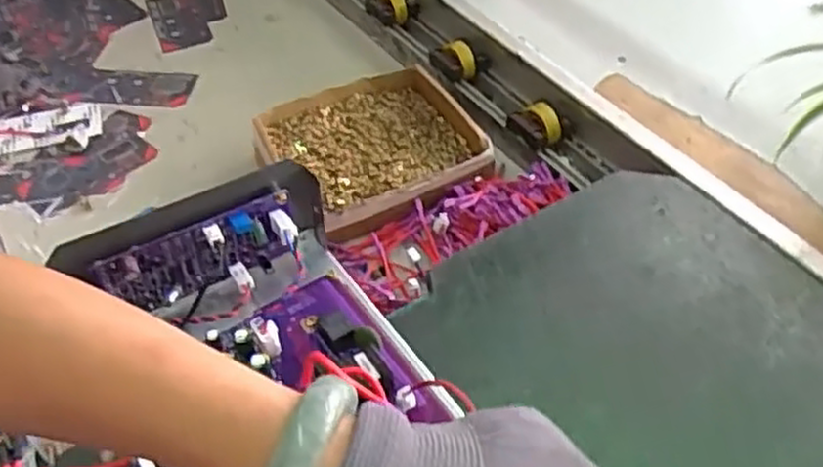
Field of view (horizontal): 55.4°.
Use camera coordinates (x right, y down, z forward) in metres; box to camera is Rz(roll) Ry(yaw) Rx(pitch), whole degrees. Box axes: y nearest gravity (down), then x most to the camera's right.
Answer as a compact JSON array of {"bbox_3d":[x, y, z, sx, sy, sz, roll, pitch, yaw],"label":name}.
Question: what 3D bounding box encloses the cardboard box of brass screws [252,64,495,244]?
[{"bbox_3d":[-0.042,-0.092,0.850,0.225,0.042,0.208,-20,49,-15],"label":"cardboard box of brass screws"}]

